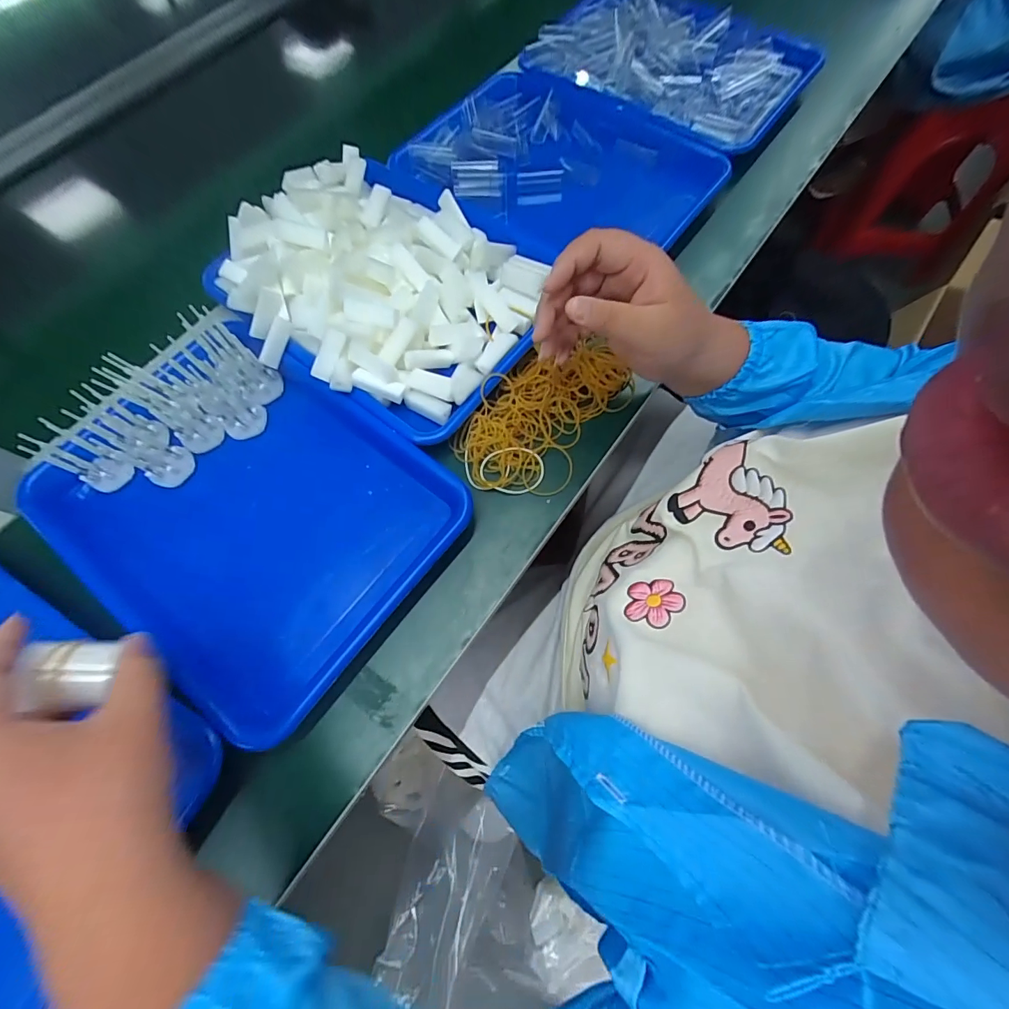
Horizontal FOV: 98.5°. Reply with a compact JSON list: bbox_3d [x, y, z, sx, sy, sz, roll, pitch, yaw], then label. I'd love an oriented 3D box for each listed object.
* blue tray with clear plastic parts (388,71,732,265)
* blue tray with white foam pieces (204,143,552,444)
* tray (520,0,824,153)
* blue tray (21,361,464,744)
[{"bbox_3d":[0.059,-0.377,0.523,0.314,0.072,0.264,42,77,16],"label":"blue tray with clear plastic parts"},{"bbox_3d":[-0.122,-0.228,0.428,0.310,0.065,0.248,33,74,13],"label":"blue tray with white foam pieces"},{"bbox_3d":[0.215,-0.563,0.551,0.321,0.038,0.246,33,74,13],"label":"tray"},{"bbox_3d":[-0.212,0.007,0.382,0.309,0.041,0.249,35,75,14],"label":"blue tray"}]

